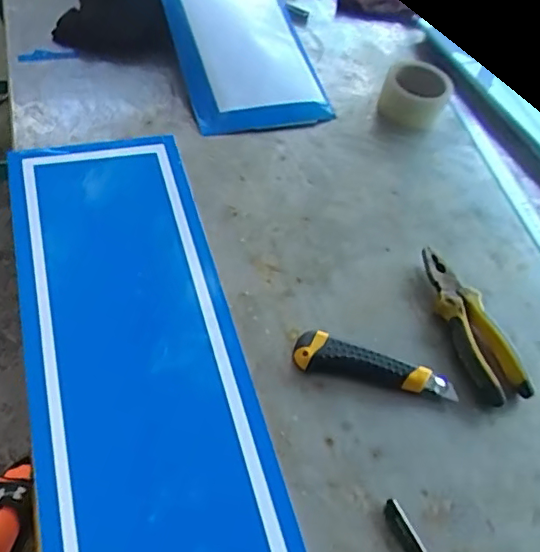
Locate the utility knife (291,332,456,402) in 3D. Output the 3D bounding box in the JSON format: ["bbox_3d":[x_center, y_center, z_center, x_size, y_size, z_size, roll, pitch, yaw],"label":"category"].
[{"bbox_3d":[0.106,0.090,0.582,0.161,0.019,0.039,14,53,3],"label":"utility knife"}]

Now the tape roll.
[{"bbox_3d":[0.209,-0.269,0.852,0.100,0.048,0.101,4,53,-5],"label":"tape roll"}]

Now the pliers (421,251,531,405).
[{"bbox_3d":[0.213,0.045,0.626,0.053,0.021,0.186,-9,56,-14],"label":"pliers"}]

